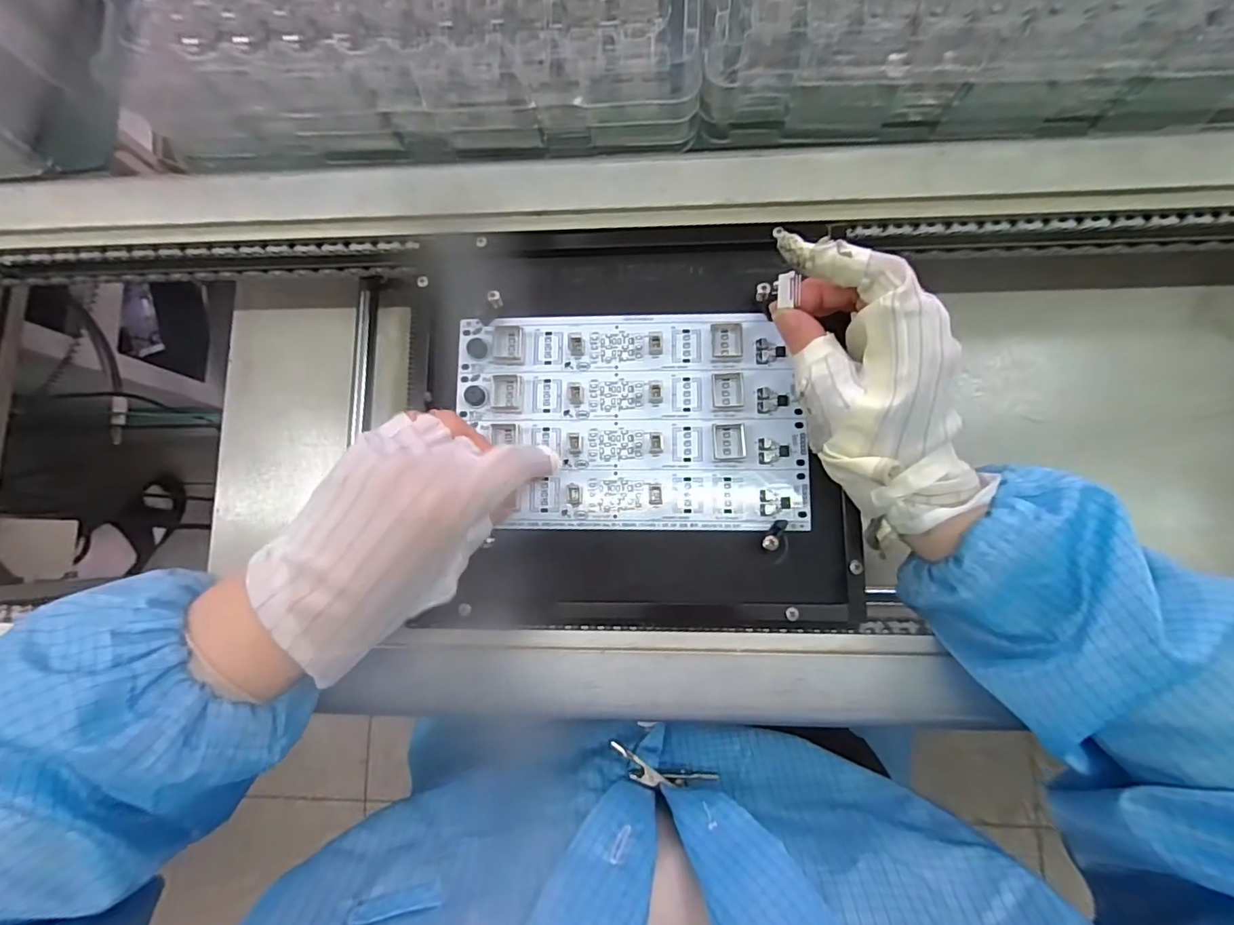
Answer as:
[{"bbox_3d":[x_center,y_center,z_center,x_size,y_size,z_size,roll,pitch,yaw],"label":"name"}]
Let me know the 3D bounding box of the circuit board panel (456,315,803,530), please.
[{"bbox_3d":[0.007,-0.025,0.323,0.201,0.006,0.127,0,84,5],"label":"circuit board panel"}]

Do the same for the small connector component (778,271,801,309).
[{"bbox_3d":[0.089,-0.090,0.281,0.012,0.004,0.019,2,84,5],"label":"small connector component"}]

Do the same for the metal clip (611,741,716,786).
[{"bbox_3d":[0.025,0.176,0.309,0.061,0.013,0.014,15,86,6],"label":"metal clip"}]

